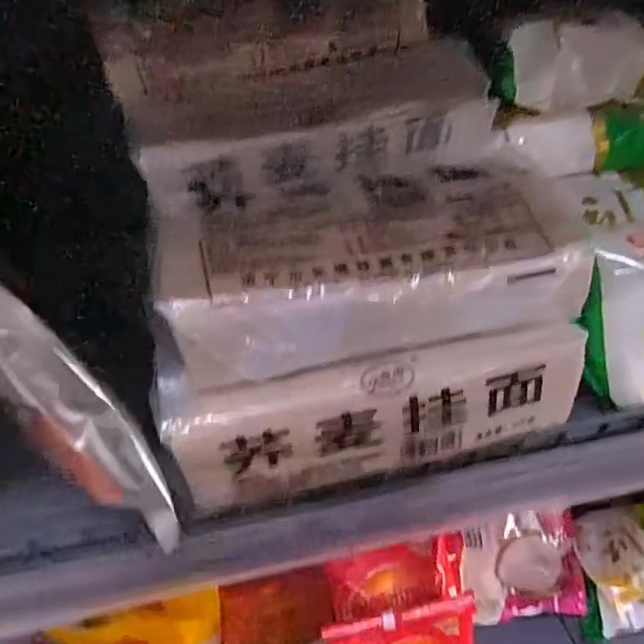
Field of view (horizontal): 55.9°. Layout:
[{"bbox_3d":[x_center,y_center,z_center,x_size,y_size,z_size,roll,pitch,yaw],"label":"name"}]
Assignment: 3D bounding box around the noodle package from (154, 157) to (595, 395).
[{"bbox_3d":[0.027,-0.030,0.353,0.229,0.069,0.115,-15,41,-13],"label":"noodle package"}]

